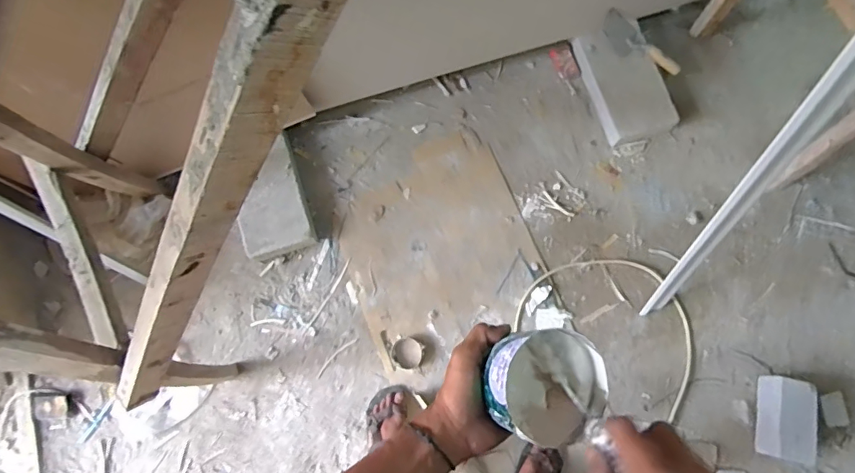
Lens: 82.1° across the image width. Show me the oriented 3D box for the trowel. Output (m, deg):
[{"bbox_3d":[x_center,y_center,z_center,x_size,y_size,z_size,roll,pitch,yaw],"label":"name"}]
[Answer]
[{"bbox_3d":[0.648,-0.579,1.493,0.275,0.065,0.089,37,81,10],"label":"trowel"}]

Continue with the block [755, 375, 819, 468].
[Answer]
[{"bbox_3d":[0.946,0.482,1.302,0.093,0.124,0.206,14,77,4],"label":"block"}]

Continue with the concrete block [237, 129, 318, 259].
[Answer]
[{"bbox_3d":[-0.472,-0.120,1.460,0.204,0.059,0.346,-17,77,-4],"label":"concrete block"}]

